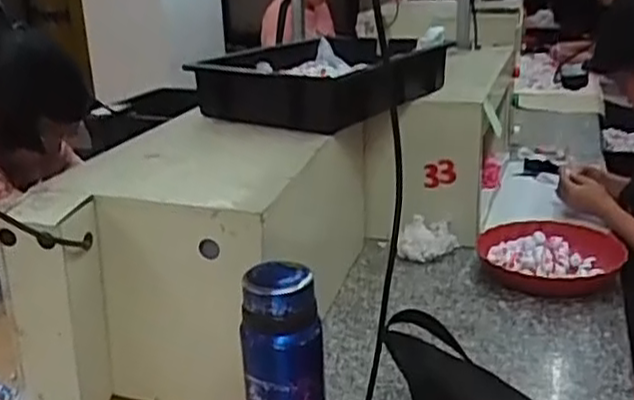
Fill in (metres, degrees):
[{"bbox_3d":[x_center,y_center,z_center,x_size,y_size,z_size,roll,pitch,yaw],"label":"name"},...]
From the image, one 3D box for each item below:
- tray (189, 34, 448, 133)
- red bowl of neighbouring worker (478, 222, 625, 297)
[{"bbox_3d":[0.032,-0.212,1.276,0.317,0.107,0.395,13,25,36],"label":"tray"},{"bbox_3d":[0.398,0.101,1.244,0.235,0.053,0.221,-1,20,4],"label":"red bowl of neighbouring worker"}]

